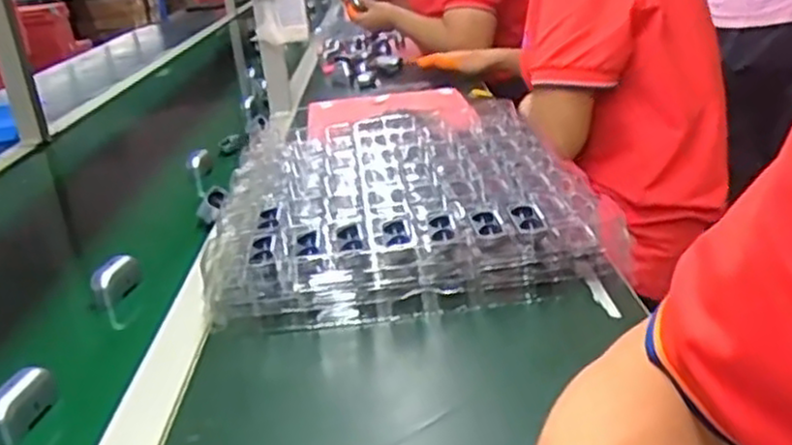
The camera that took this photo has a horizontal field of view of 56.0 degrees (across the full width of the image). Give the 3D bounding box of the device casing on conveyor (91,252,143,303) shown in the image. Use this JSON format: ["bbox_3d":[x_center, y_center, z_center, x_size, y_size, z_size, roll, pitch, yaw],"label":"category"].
[{"bbox_3d":[-0.260,0.052,0.692,0.024,0.036,0.050,3,24,19],"label":"device casing on conveyor"}]

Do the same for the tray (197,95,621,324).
[{"bbox_3d":[0.000,-0.030,0.795,0.349,0.053,0.435,-7,22,-4],"label":"tray"}]

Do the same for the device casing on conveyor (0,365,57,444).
[{"bbox_3d":[-0.262,0.125,0.519,0.021,0.033,0.053,-2,22,8],"label":"device casing on conveyor"}]

